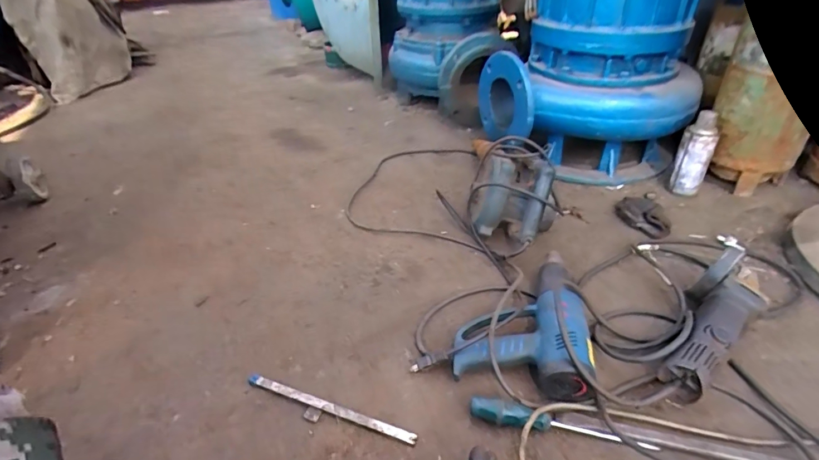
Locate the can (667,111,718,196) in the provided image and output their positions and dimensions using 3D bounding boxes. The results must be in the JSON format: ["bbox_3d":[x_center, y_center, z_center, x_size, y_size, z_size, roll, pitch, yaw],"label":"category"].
[{"bbox_3d":[0.619,-0.160,0.922,0.060,0.184,0.052,20,43,29],"label":"can"}]

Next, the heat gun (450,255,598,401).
[{"bbox_3d":[0.172,0.119,0.650,0.186,0.076,0.253,4,38,12],"label":"heat gun"}]

